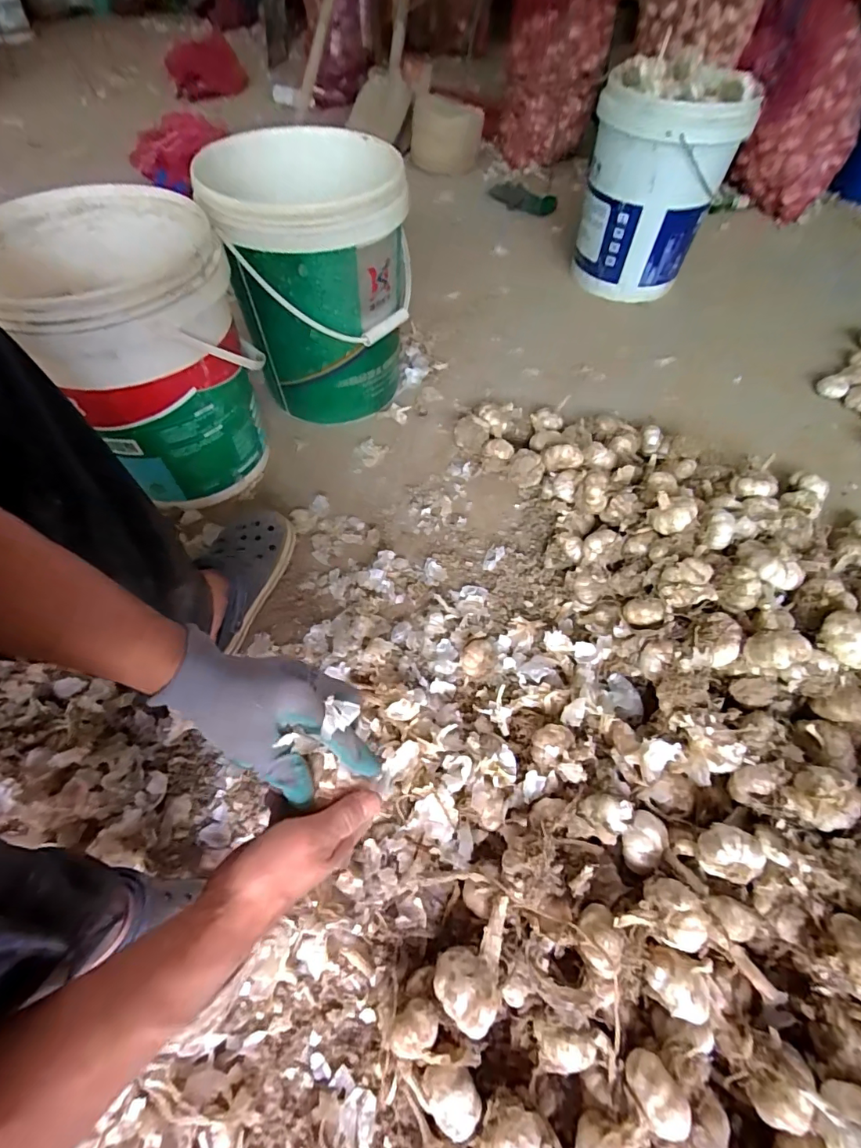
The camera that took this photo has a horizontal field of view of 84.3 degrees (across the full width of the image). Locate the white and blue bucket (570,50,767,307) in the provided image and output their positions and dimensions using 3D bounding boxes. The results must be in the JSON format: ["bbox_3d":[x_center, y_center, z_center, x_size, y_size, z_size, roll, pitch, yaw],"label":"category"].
[{"bbox_3d":[0.486,-0.844,1.063,0.291,0.367,0.348,20,59,13],"label":"white and blue bucket"}]

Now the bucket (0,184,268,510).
[{"bbox_3d":[-0.386,-0.299,0.697,0.266,0.348,0.263,-22,61,-13],"label":"bucket"}]

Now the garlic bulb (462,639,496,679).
[{"bbox_3d":[0.064,0.111,0.632,0.042,0.032,0.048,9,59,5],"label":"garlic bulb"}]

